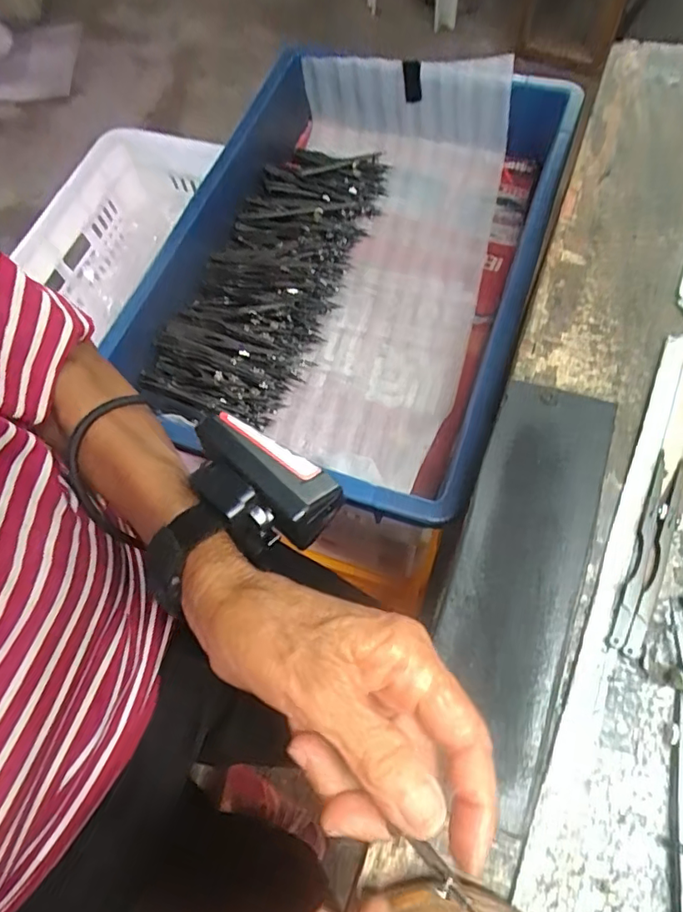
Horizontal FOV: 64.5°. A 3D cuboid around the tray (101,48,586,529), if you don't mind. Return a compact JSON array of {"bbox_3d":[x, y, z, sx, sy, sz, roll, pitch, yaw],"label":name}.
[{"bbox_3d":[0.007,-0.182,0.461,0.297,0.086,0.365,16,68,12],"label":"tray"}]

